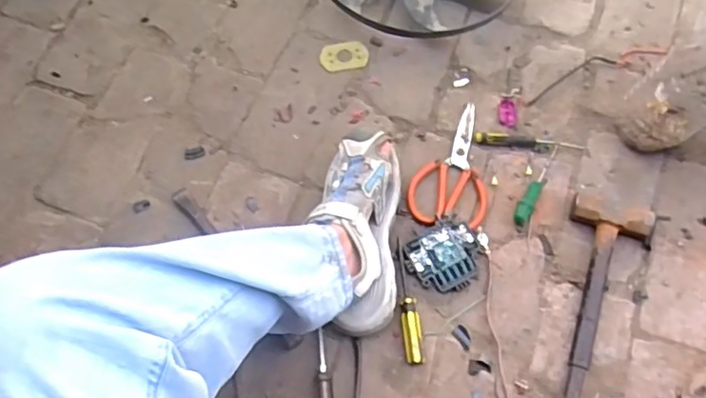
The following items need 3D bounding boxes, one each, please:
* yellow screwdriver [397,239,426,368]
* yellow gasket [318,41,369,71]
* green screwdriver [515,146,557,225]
[{"bbox_3d":[0.068,0.130,0.783,0.026,0.022,0.161,-8,65,-2],"label":"yellow screwdriver"},{"bbox_3d":[-0.013,-0.220,0.929,0.073,0.005,0.045,-6,65,-2],"label":"yellow gasket"},{"bbox_3d":[0.257,-0.026,0.848,0.022,0.019,0.139,24,67,12],"label":"green screwdriver"}]

